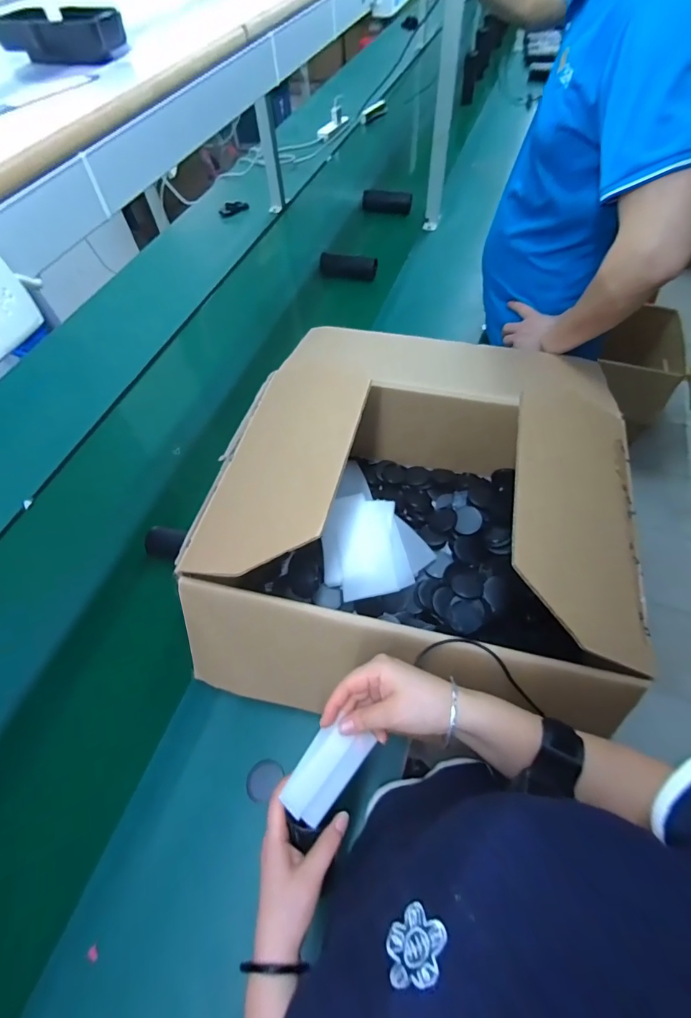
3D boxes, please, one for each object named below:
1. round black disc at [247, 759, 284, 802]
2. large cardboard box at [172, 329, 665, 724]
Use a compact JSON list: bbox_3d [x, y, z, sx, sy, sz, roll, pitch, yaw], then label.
[{"bbox_3d":[-0.112,0.379,0.599,0.054,0.004,0.050,7,29,-4],"label":"round black disc"},{"bbox_3d":[0.107,-0.011,0.678,0.556,0.243,0.621,8,59,9],"label":"large cardboard box"}]

